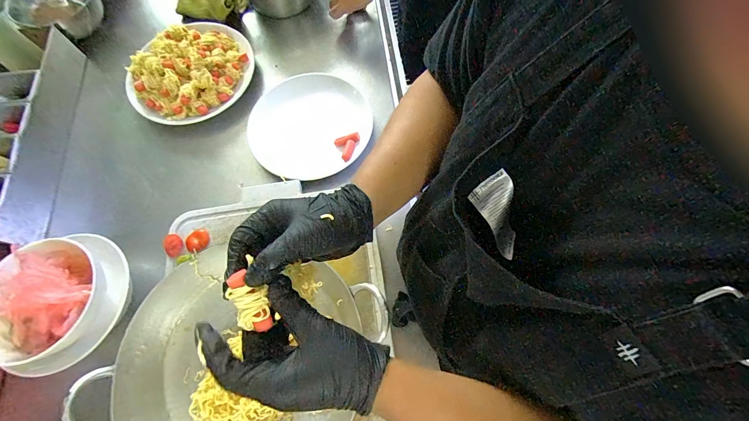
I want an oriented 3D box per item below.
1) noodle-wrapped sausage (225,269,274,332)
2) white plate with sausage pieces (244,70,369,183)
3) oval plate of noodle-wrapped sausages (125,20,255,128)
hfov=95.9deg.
[{"bbox_3d":[-0.100,0.075,0.275,0.024,0.019,0.047,-15,85,-19],"label":"noodle-wrapped sausage"},{"bbox_3d":[-0.119,-0.160,0.644,0.228,0.044,0.217,-1,69,2],"label":"white plate with sausage pieces"},{"bbox_3d":[-0.372,-0.289,0.686,0.220,0.061,0.252,41,76,15],"label":"oval plate of noodle-wrapped sausages"}]

